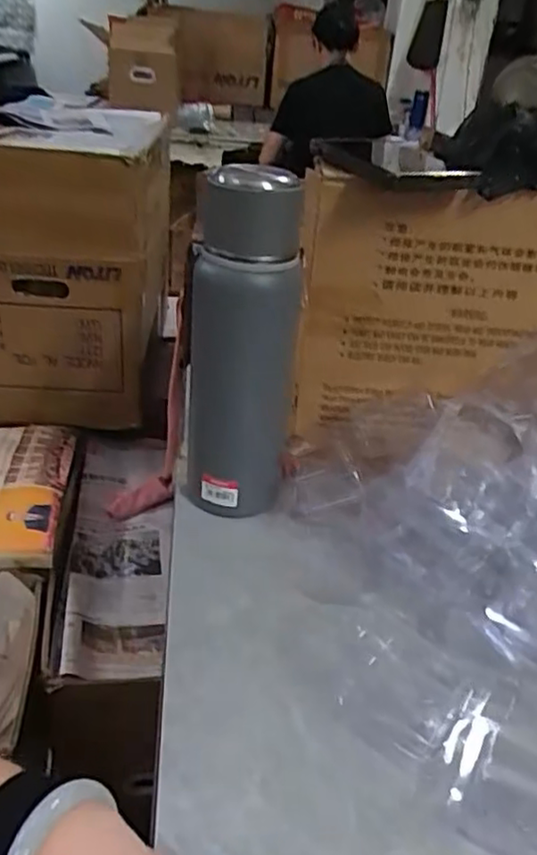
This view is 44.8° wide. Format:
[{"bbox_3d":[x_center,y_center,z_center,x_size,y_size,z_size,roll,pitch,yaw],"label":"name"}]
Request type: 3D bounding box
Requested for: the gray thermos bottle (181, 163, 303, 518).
[{"bbox_3d":[-0.018,-0.058,0.511,0.091,0.271,0.067,4,31,-4],"label":"gray thermos bottle"}]

